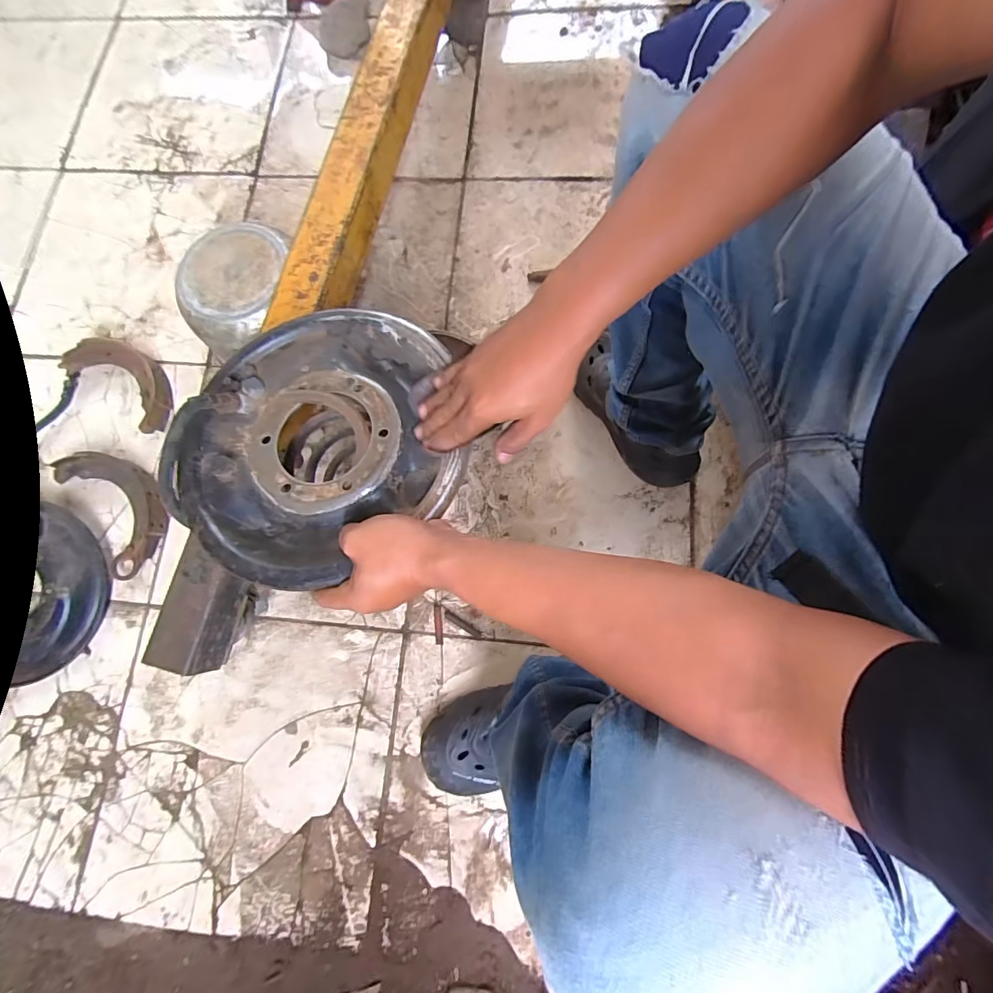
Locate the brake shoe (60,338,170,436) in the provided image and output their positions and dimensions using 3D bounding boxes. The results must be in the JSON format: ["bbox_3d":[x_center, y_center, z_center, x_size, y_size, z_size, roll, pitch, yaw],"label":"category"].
[{"bbox_3d":[-0.623,-0.198,0.780,0.213,0.033,0.098,36,80,8],"label":"brake shoe"}]

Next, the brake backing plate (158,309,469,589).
[{"bbox_3d":[-0.162,-0.056,0.416,0.258,0.048,0.245,0,77,1],"label":"brake backing plate"}]

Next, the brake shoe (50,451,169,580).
[{"bbox_3d":[-0.598,0.009,0.733,0.122,0.031,0.220,-35,79,-7],"label":"brake shoe"}]

